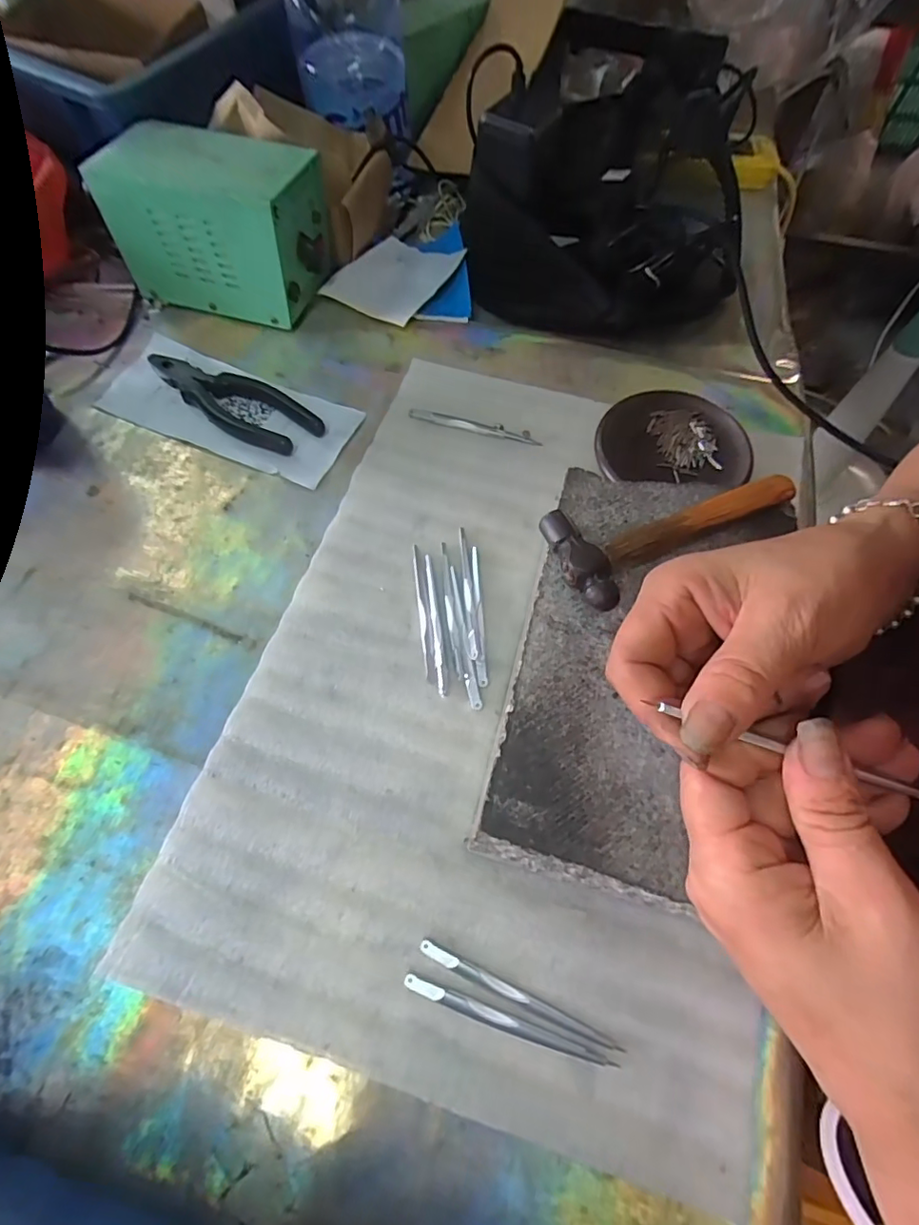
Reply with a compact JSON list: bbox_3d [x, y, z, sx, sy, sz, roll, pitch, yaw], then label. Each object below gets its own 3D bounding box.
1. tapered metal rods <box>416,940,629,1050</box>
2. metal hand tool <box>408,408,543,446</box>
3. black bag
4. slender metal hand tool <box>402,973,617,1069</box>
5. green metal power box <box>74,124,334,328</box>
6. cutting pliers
[{"bbox_3d":[0.029,0.193,0.271,0.106,0.005,0.007,22,66,11],"label":"tapered metal rods"},{"bbox_3d":[0.012,-0.149,0.431,0.106,0.004,0.011,14,65,7],"label":"metal hand tool"},{"bbox_3d":[0.156,-0.462,0.516,0.235,0.104,0.416,13,65,6],"label":"black bag"},{"bbox_3d":[0.023,0.202,0.265,0.105,0.004,0.008,17,65,8],"label":"slender metal hand tool"},{"bbox_3d":[-0.200,-0.332,0.462,0.162,0.104,0.098,15,65,7],"label":"green metal power box"},{"bbox_3d":[-0.187,-0.175,0.438,0.163,0.016,0.051,32,68,15],"label":"cutting pliers"}]

